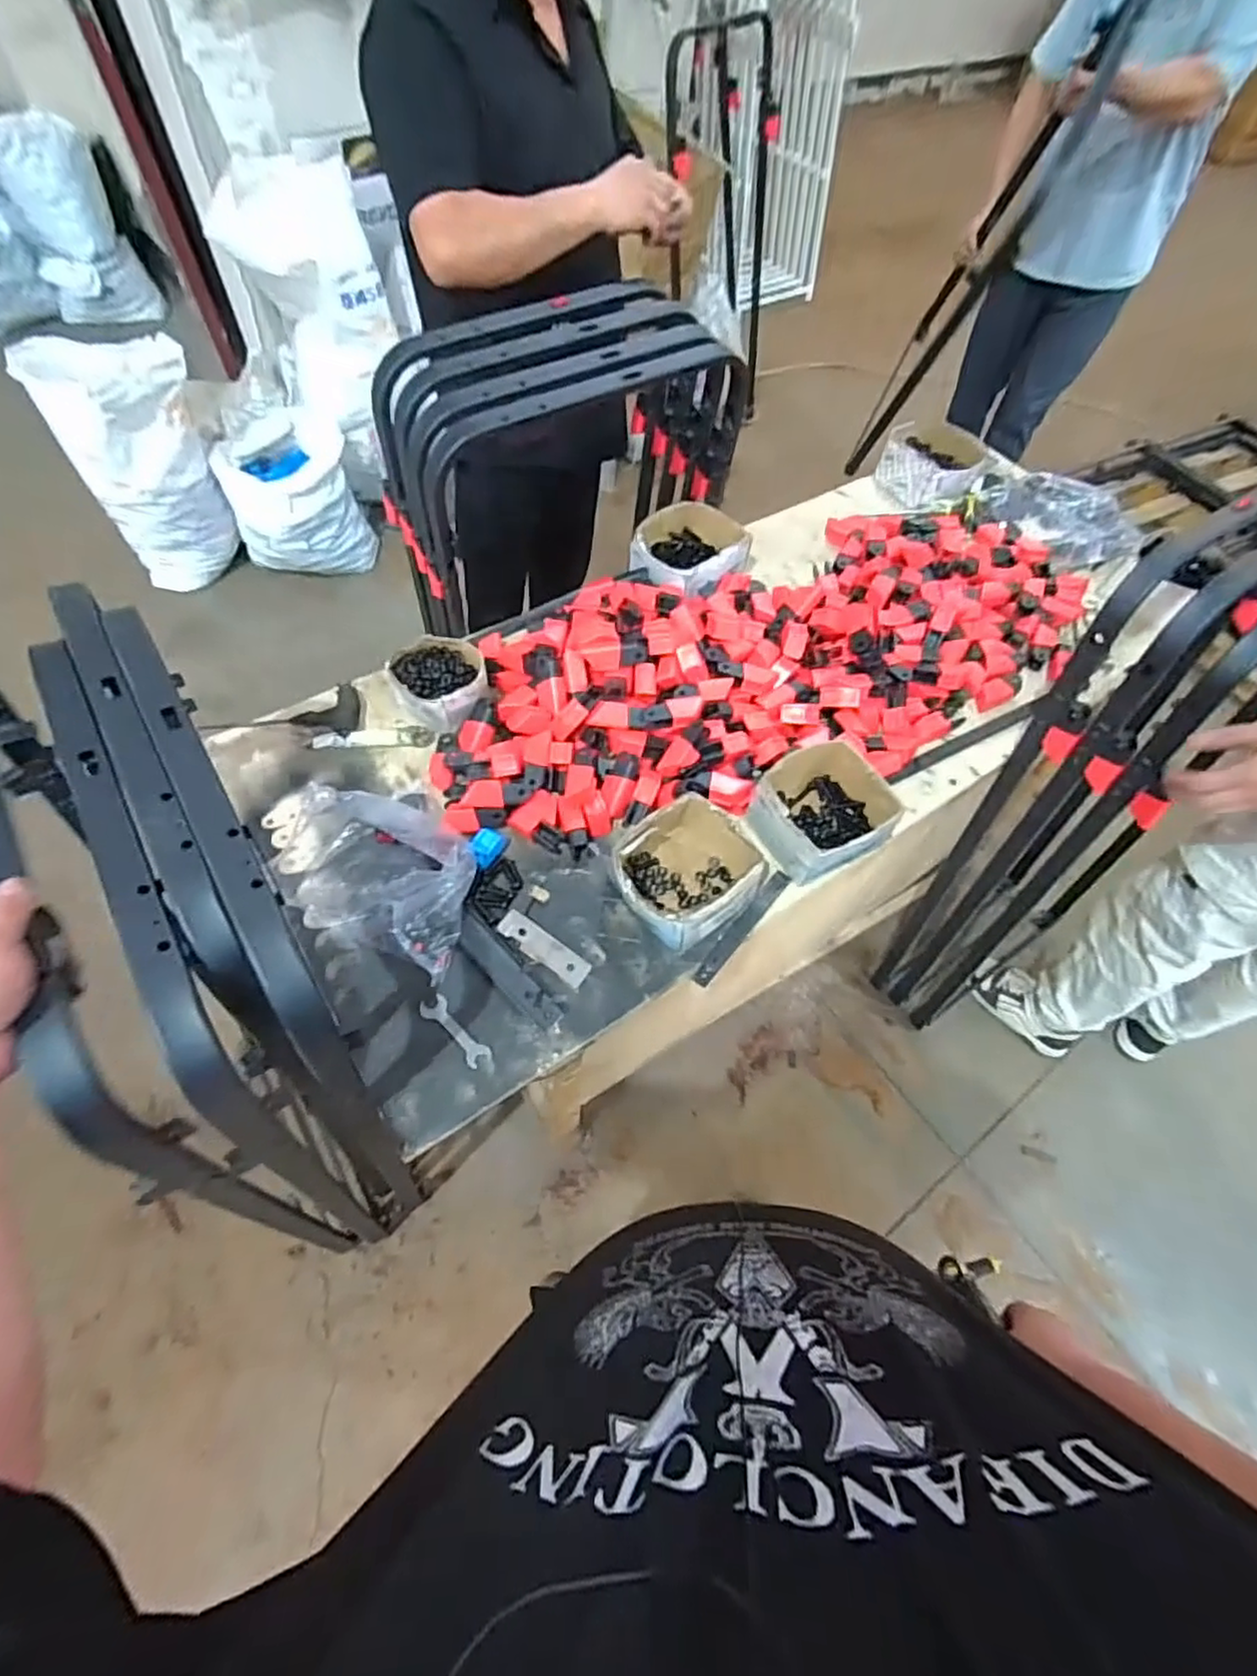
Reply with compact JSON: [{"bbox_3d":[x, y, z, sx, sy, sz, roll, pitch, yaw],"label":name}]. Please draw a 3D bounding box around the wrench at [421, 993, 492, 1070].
[{"bbox_3d":[-0.188,0.210,0.733,0.091,0.007,0.028,42,66,18],"label":"wrench"}]

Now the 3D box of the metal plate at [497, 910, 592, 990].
[{"bbox_3d":[-0.096,0.127,0.778,0.115,0.006,0.035,37,66,5],"label":"metal plate"}]

